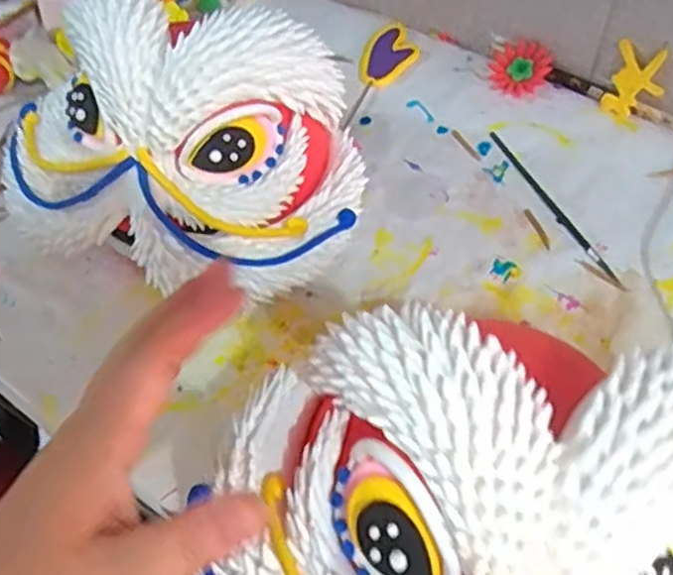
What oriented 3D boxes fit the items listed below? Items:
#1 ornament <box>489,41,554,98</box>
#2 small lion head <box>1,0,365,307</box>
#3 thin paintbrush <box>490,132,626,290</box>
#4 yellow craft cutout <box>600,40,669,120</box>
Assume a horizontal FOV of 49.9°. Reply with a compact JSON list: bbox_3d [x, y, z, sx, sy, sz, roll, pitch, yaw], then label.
[{"bbox_3d":[0.147,-0.174,0.578,0.044,0.009,0.048,-3,77,12],"label":"ornament"},{"bbox_3d":[-0.101,-0.086,0.416,0.221,0.119,0.139,6,54,7],"label":"small lion head"},{"bbox_3d":[0.149,-0.058,0.504,0.007,0.004,0.157,-20,55,-12],"label":"thin paintbrush"},{"bbox_3d":[0.222,-0.152,0.536,0.039,0.054,0.010,31,45,23],"label":"yellow craft cutout"}]

